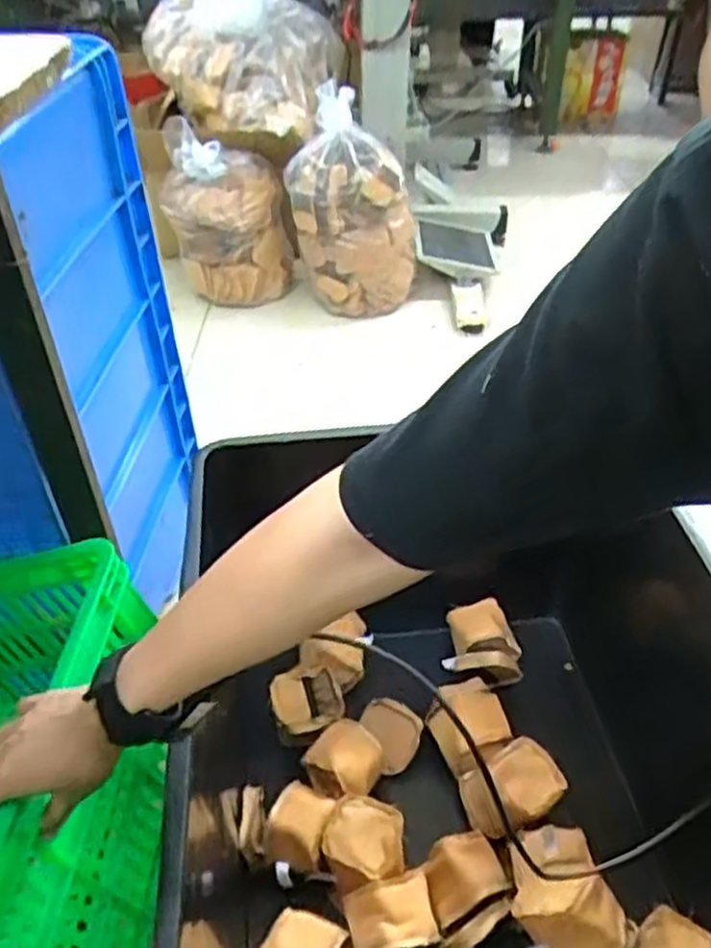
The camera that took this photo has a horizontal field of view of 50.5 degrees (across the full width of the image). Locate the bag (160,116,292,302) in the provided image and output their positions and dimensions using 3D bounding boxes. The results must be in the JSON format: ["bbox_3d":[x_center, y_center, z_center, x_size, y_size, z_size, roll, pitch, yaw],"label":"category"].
[{"bbox_3d":[-0.301,-0.593,1.756,0.281,0.359,0.259,2,41,4],"label":"bag"}]

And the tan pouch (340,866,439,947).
[{"bbox_3d":[0.033,0.419,0.699,0.082,0.025,0.092,-7,41,-6],"label":"tan pouch"}]

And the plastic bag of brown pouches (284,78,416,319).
[{"bbox_3d":[-0.003,-0.585,1.676,0.282,0.420,0.218,2,41,4],"label":"plastic bag of brown pouches"}]

